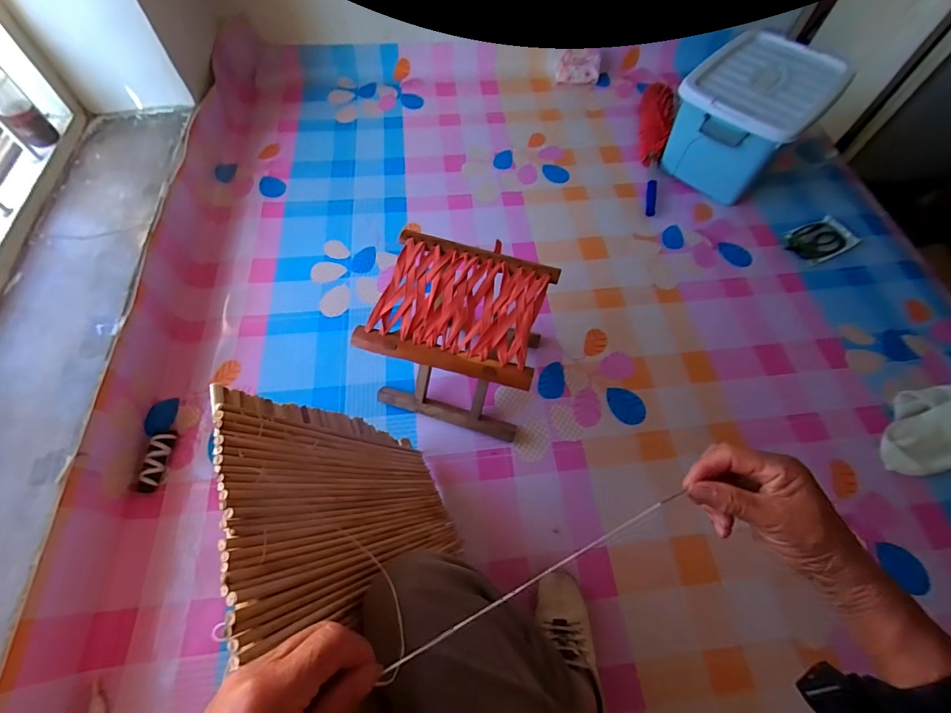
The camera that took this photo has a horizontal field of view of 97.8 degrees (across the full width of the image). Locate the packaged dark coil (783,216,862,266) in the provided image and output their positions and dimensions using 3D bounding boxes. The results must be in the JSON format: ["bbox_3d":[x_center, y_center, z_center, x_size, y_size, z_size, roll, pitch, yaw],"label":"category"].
[{"bbox_3d":[0.880,-0.299,1.062,0.171,0.024,0.109,-24,68,-11],"label":"packaged dark coil"}]

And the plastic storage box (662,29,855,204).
[{"bbox_3d":[0.710,-0.623,1.109,0.332,0.252,0.299,-40,68,-20],"label":"plastic storage box"}]

